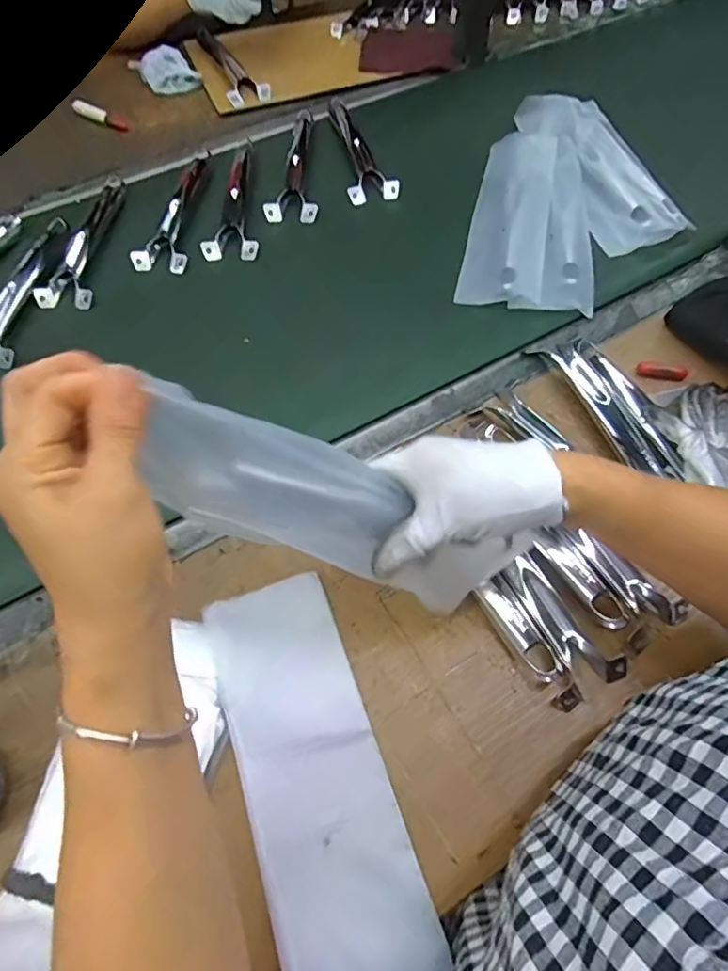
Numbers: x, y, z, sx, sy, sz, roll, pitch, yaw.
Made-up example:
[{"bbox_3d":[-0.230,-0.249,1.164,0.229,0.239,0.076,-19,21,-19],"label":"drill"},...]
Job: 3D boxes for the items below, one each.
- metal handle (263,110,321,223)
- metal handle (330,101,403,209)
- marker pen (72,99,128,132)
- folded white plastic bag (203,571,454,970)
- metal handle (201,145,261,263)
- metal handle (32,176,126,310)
[{"bbox_3d":[-0.091,-0.434,0.719,0.064,0.017,0.225,-1,60,1],"label":"metal handle"},{"bbox_3d":[-0.012,-0.462,0.735,0.062,0.021,0.215,-13,60,-6],"label":"metal handle"},{"bbox_3d":[-0.386,-0.539,0.794,0.082,0.018,0.016,24,64,-5],"label":"marker pen"},{"bbox_3d":[-0.034,0.202,0.379,0.095,0.019,0.285,-18,65,-11],"label":"folded white plastic bag"},{"bbox_3d":[-0.147,-0.358,0.680,0.064,0.014,0.199,8,63,2],"label":"metal handle"},{"bbox_3d":[-0.321,-0.304,0.640,0.064,0.029,0.218,6,60,4],"label":"metal handle"}]

